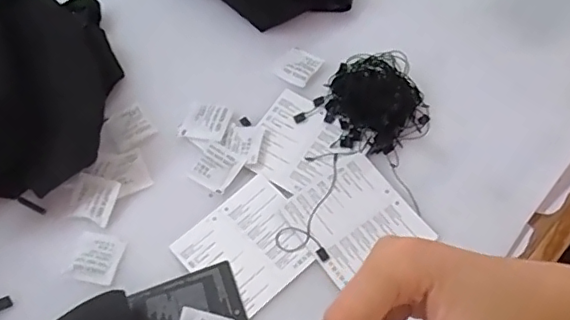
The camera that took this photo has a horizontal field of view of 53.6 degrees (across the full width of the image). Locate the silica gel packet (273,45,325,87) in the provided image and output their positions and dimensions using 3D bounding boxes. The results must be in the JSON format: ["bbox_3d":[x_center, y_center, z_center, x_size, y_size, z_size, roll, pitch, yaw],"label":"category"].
[{"bbox_3d":[0.013,-0.091,0.539,0.037,0.005,0.040,30,65,17],"label":"silica gel packet"}]

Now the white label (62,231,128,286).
[{"bbox_3d":[-0.152,0.078,0.454,0.038,0.004,0.040,12,61,9],"label":"white label"}]

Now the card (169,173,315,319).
[{"bbox_3d":[-0.028,0.070,0.459,0.095,0.004,0.088,-39,66,-19],"label":"card"}]

